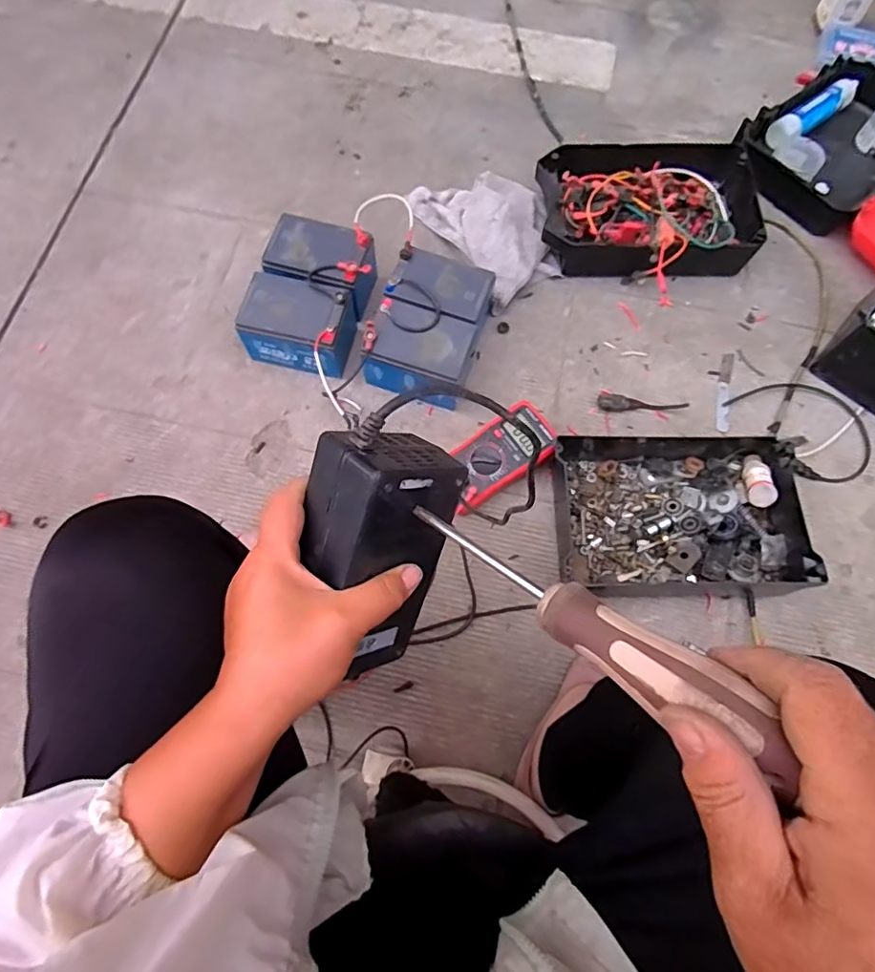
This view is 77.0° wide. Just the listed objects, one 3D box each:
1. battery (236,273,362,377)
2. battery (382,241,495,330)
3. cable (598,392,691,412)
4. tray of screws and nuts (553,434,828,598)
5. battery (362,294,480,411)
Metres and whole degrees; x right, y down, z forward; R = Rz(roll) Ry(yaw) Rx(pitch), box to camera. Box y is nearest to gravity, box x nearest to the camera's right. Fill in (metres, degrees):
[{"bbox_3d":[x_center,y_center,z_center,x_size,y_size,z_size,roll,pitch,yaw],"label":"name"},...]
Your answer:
[{"bbox_3d":[-0.207,-0.238,0.848,0.164,0.104,0.120,19,72,4],"label":"battery"},{"bbox_3d":[0.004,-0.291,0.869,0.145,0.098,0.109,20,72,5],"label":"battery"},{"bbox_3d":[0.325,-0.128,0.869,0.143,0.016,0.027,3,71,-1],"label":"cable"},{"bbox_3d":[0.333,0.035,0.779,0.313,0.087,0.231,2,71,-1],"label":"tray of screws and nuts"},{"bbox_3d":[-0.024,-0.200,0.839,0.150,0.098,0.111,18,72,4],"label":"battery"}]

